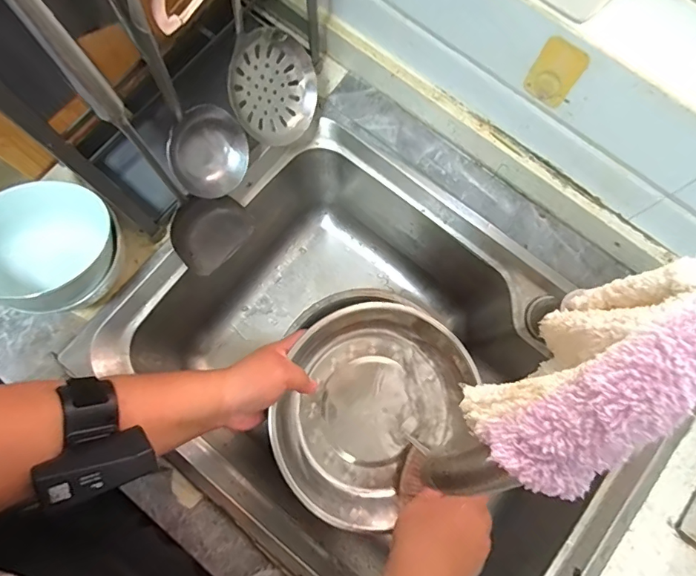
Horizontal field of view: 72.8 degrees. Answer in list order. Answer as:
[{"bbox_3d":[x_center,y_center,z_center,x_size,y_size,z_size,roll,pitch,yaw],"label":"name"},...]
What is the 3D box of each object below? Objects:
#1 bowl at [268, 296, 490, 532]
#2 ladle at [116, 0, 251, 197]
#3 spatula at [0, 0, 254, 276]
[{"bbox_3d":[0.029,0.114,0.467,0.212,0.057,0.184,-34,80,-8],"label":"bowl"},{"bbox_3d":[-0.141,-0.169,0.366,0.074,0.325,0.060,-21,79,-6],"label":"ladle"},{"bbox_3d":[-0.163,-0.105,0.396,0.071,0.365,0.084,43,80,8],"label":"spatula"}]

